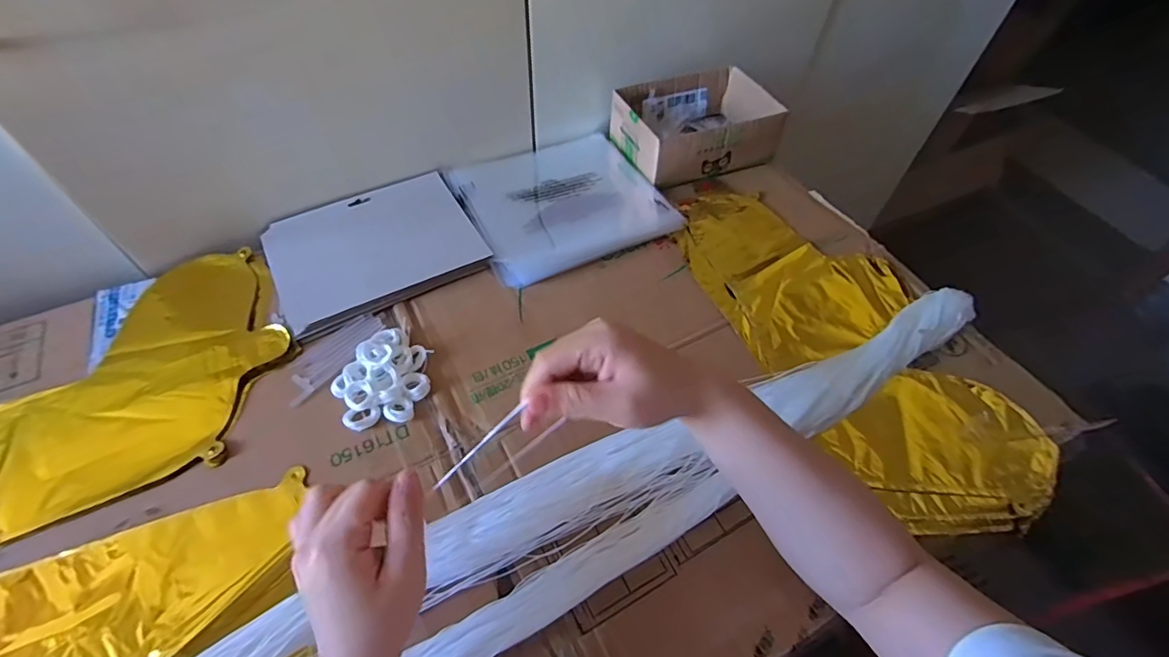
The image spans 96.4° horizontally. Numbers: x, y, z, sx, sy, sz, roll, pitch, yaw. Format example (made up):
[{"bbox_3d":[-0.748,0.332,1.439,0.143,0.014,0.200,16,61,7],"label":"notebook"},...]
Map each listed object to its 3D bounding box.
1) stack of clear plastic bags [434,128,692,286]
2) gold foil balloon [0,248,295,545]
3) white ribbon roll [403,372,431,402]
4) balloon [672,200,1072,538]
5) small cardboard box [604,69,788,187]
[{"bbox_3d":[-0.028,-0.158,0.621,0.224,0.017,0.213,-21,57,-17],"label":"stack of clear plastic bags"},{"bbox_3d":[-0.466,0.067,0.444,0.392,0.016,0.234,-22,58,-18],"label":"gold foil balloon"},{"bbox_3d":[-0.148,0.051,0.463,0.022,0.012,0.026,-27,59,-20],"label":"white ribbon roll"},{"bbox_3d":[0.256,-0.002,0.535,0.218,0.039,0.438,-20,57,-16],"label":"balloon"},{"bbox_3d":[0.140,-0.258,0.664,0.188,0.065,0.144,-19,57,-16],"label":"small cardboard box"}]

